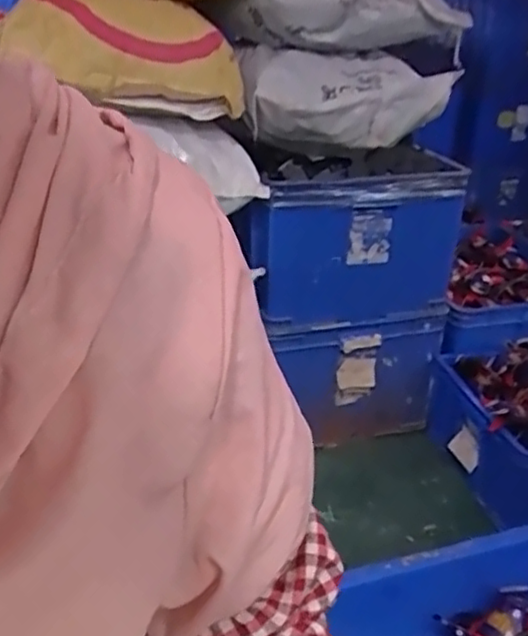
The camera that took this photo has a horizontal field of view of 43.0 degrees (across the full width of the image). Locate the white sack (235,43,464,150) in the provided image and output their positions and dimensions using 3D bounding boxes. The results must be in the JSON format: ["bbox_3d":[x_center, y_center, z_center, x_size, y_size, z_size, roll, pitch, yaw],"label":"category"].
[{"bbox_3d":[0.166,-0.429,1.324,0.422,0.173,0.220,2,26,1],"label":"white sack"}]

